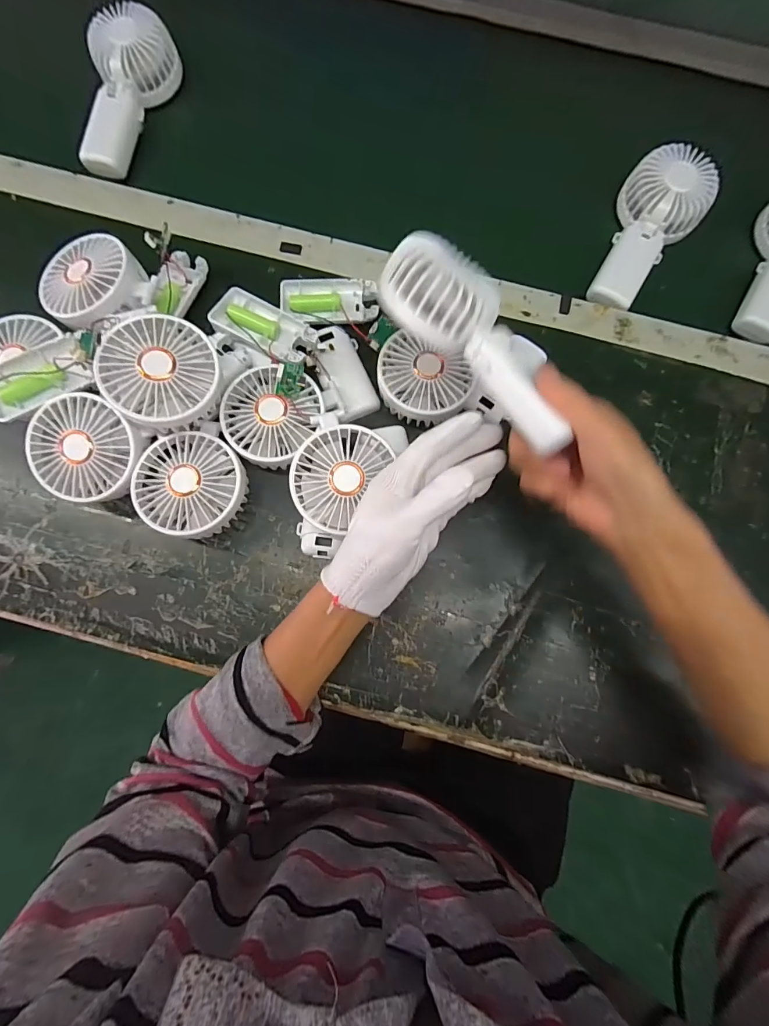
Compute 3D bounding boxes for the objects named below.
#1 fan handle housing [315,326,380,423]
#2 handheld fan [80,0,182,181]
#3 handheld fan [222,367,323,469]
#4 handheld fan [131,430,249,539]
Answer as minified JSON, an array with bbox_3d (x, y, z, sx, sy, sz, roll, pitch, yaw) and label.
[{"bbox_3d":[-0.040,-0.132,0.386,0.051,0.020,0.096,-13,77,-30],"label":"fan handle housing"},{"bbox_3d":[-0.276,-0.451,0.444,0.088,0.042,0.172,6,78,0],"label":"handheld fan"},{"bbox_3d":[-0.099,-0.083,0.365,0.081,0.037,0.083,0,78,-1],"label":"handheld fan"},{"bbox_3d":[-0.161,-0.021,0.358,0.085,0.048,0.083,0,78,-1],"label":"handheld fan"}]

